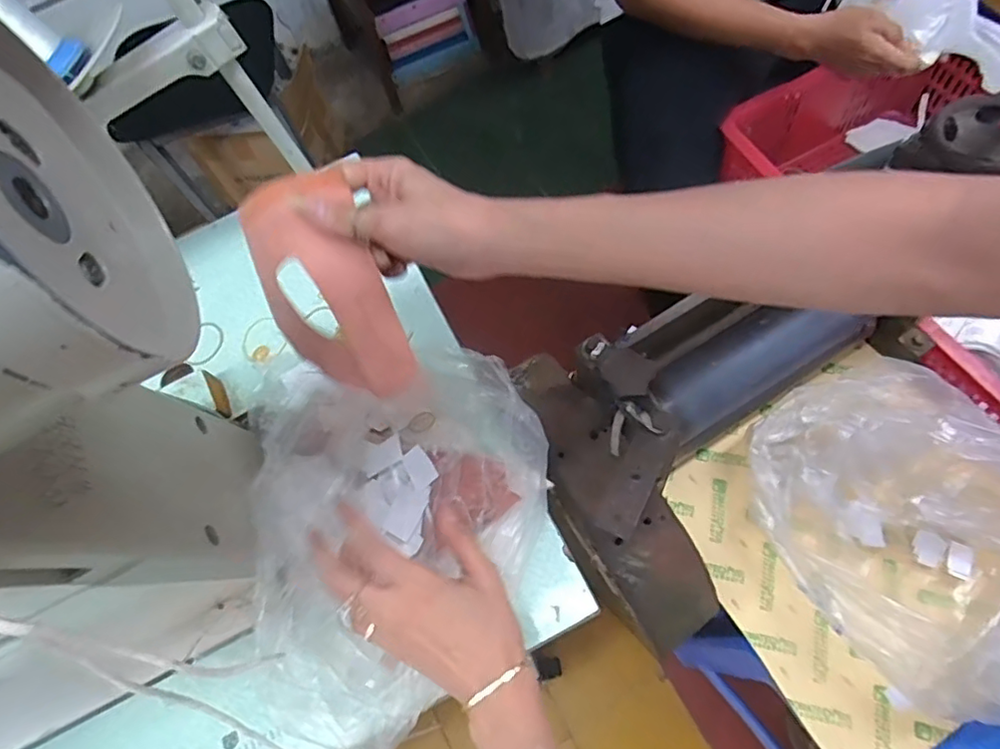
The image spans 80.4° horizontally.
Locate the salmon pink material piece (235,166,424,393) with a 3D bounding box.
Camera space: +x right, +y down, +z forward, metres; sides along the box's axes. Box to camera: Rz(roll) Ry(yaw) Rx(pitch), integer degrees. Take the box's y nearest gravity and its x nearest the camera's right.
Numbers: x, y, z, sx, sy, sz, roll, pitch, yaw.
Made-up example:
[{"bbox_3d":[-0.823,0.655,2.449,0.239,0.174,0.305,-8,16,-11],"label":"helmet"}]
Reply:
[{"bbox_3d":[-0.112,-0.048,0.377,0.078,0.029,0.143,-21,106,9],"label":"salmon pink material piece"}]

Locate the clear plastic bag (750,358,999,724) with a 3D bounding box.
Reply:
[{"bbox_3d":[0.436,0.164,0.613,0.269,0.119,0.348,-31,64,-6],"label":"clear plastic bag"}]

